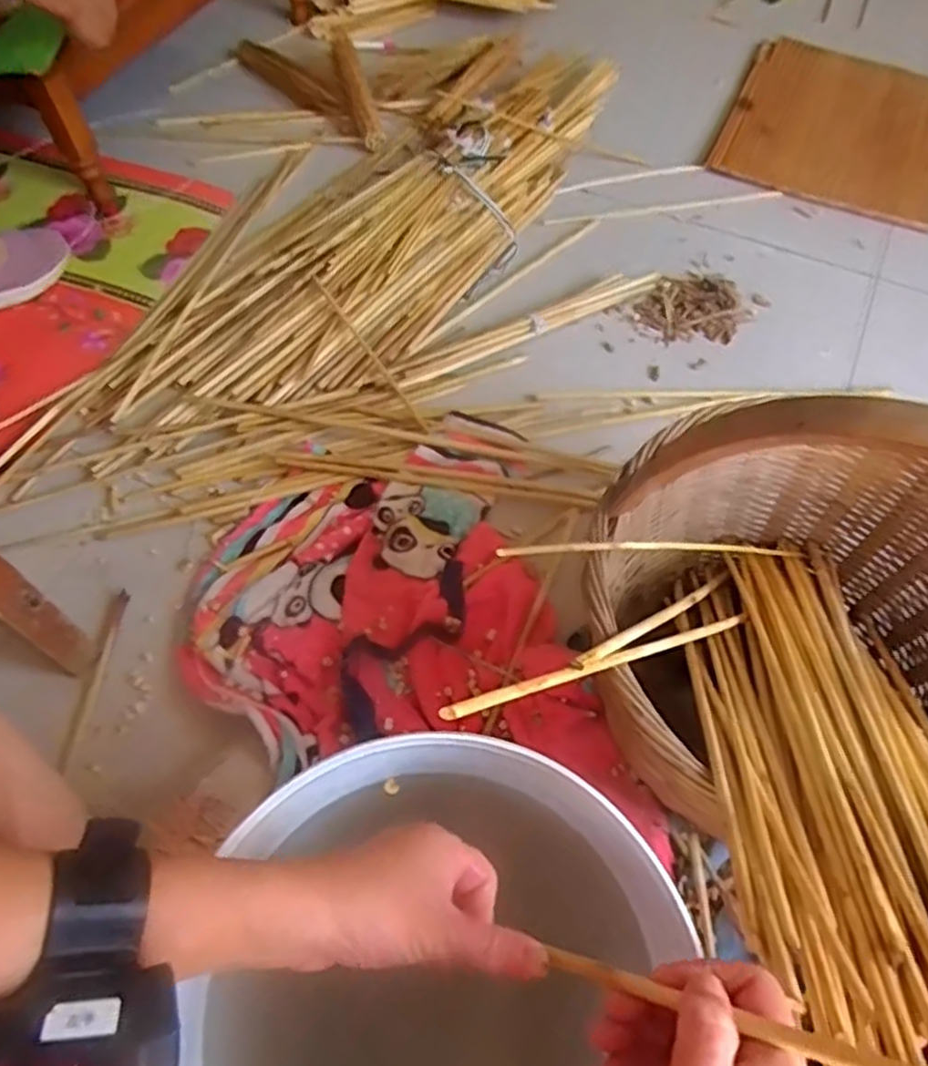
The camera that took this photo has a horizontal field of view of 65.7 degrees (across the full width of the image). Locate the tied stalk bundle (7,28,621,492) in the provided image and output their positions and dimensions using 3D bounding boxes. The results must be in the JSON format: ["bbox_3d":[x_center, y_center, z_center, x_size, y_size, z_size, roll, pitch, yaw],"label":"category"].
[{"bbox_3d":[-0.152,-0.487,1.124,0.412,0.066,1.139,27,64,13],"label":"tied stalk bundle"}]

